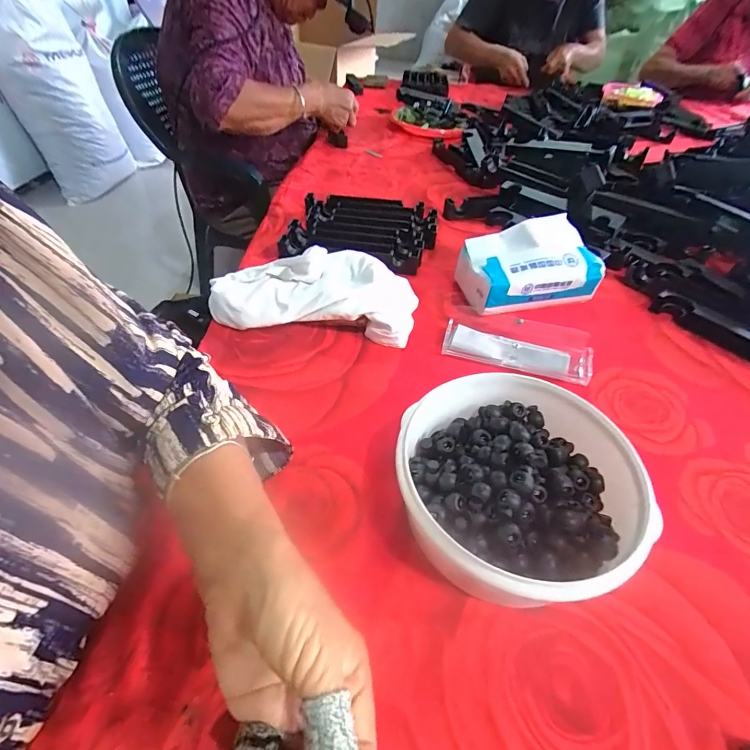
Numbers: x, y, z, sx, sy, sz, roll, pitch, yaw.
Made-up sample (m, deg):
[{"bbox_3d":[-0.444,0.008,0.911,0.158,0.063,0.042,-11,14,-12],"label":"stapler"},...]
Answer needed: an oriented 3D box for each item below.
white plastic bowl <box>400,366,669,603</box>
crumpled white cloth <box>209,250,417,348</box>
[{"bbox_3d":[0.098,0.081,0.292,0.160,0.076,0.156,2,47,-2],"label":"white plastic bowl"},{"bbox_3d":[-0.070,-0.096,0.476,0.236,0.058,0.107,4,46,3],"label":"crumpled white cloth"}]

